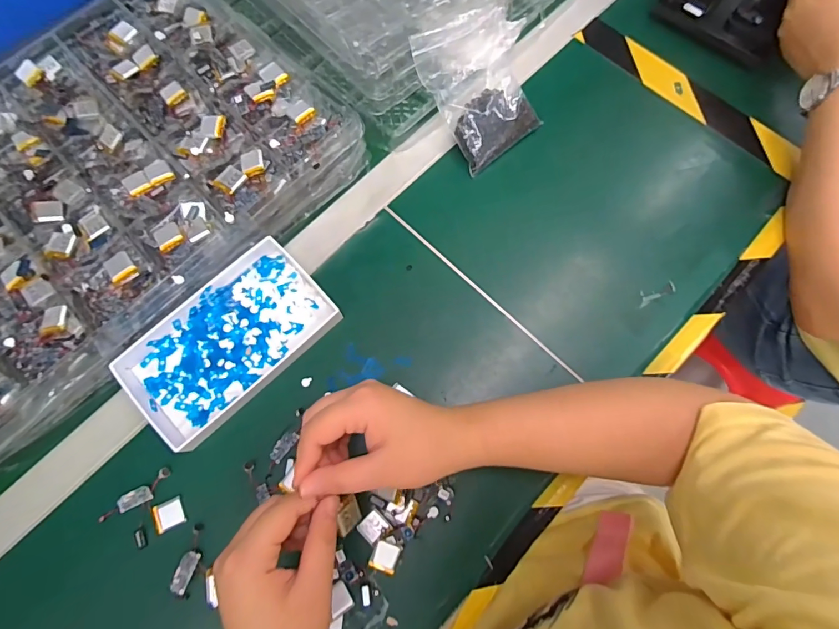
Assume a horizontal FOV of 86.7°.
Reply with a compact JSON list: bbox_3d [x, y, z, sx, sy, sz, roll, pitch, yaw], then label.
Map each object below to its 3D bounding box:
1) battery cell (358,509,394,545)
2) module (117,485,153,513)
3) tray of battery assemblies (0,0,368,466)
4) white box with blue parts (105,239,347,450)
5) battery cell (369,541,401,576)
[{"bbox_3d":[-0.036,0.171,0.356,0.020,0.004,0.021,-44,77,-11],"label":"battery cell"},{"bbox_3d":[-0.237,0.153,0.368,0.027,0.009,0.013,-25,75,-6],"label":"module"},{"bbox_3d":[-0.314,-0.124,0.426,0.447,0.060,0.323,-42,77,-10],"label":"tray of battery assemblies"},{"bbox_3d":[-0.167,0.022,0.396,0.175,0.025,0.105,-43,77,-10],"label":"white box with blue parts"},{"bbox_3d":[-0.027,0.192,0.349,0.020,0.006,0.022,19,75,7],"label":"battery cell"}]

